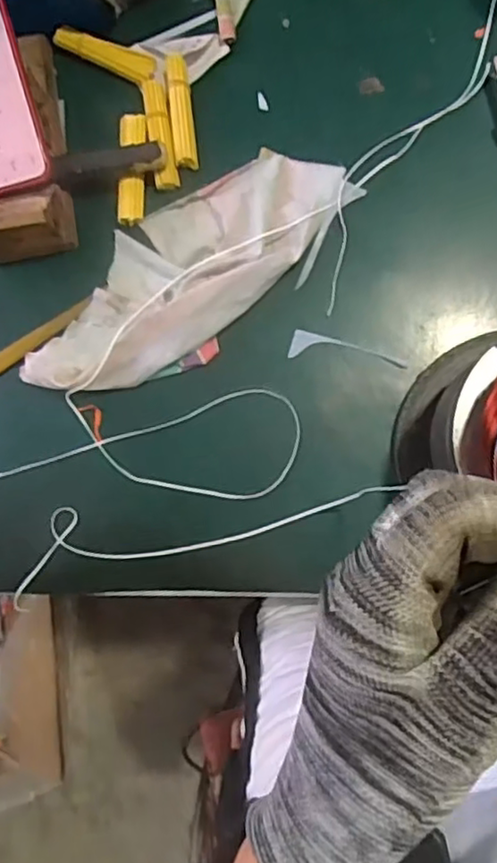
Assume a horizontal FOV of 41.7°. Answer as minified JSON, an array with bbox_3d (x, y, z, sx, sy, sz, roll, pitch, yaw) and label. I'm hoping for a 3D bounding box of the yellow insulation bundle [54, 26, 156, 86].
[{"bbox_3d":[-0.129,-0.347,0.594,0.097,0.012,0.029,28,90,8],"label":"yellow insulation bundle"}]

